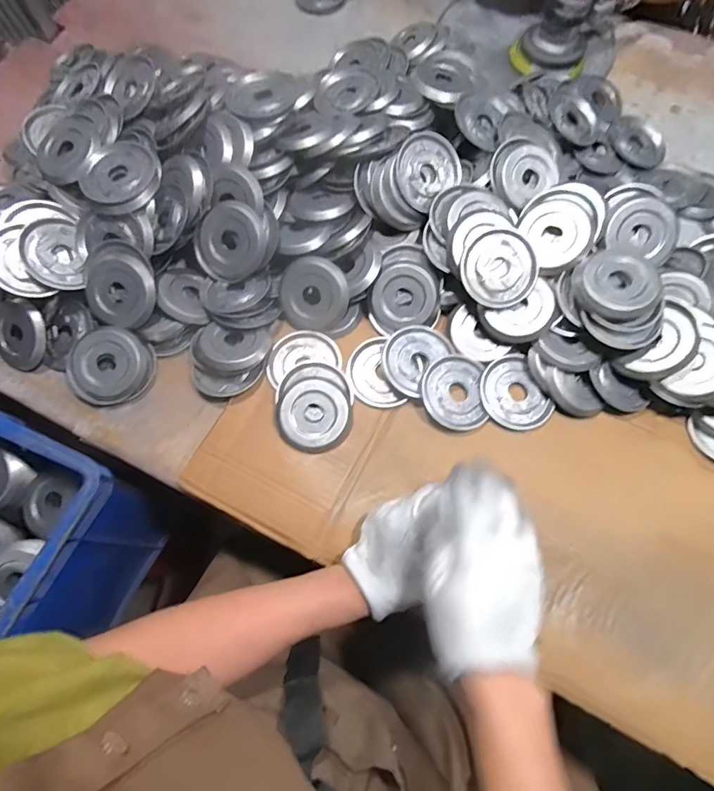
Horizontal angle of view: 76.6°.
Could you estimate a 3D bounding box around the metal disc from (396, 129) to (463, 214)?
[{"bbox_3d":[0.081,-0.264,0.528,0.087,0.004,0.073,-46,107,-12],"label":"metal disc"}]

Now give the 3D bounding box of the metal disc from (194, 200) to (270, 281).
[{"bbox_3d":[-0.150,-0.180,0.536,0.081,0.011,0.091,46,113,-1],"label":"metal disc"}]

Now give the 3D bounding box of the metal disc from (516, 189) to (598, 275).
[{"bbox_3d":[0.229,-0.188,0.510,0.076,0.014,0.092,-29,70,17],"label":"metal disc"}]

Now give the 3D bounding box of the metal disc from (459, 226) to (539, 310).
[{"bbox_3d":[0.158,-0.141,0.502,0.083,0.005,0.084,0,90,-1],"label":"metal disc"}]

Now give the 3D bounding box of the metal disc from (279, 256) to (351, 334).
[{"bbox_3d":[-0.051,-0.117,0.525,0.082,0.013,0.081,2,103,9],"label":"metal disc"}]

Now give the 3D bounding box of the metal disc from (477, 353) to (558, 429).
[{"bbox_3d":[0.175,-0.001,0.509,0.071,0.014,0.084,-26,71,-9],"label":"metal disc"}]

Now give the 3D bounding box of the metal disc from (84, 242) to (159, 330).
[{"bbox_3d":[-0.278,-0.129,0.522,0.091,0.019,0.093,1,98,10],"label":"metal disc"}]

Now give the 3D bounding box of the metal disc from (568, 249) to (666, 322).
[{"bbox_3d":[0.272,-0.115,0.477,0.083,0.012,0.070,29,88,12],"label":"metal disc"}]

